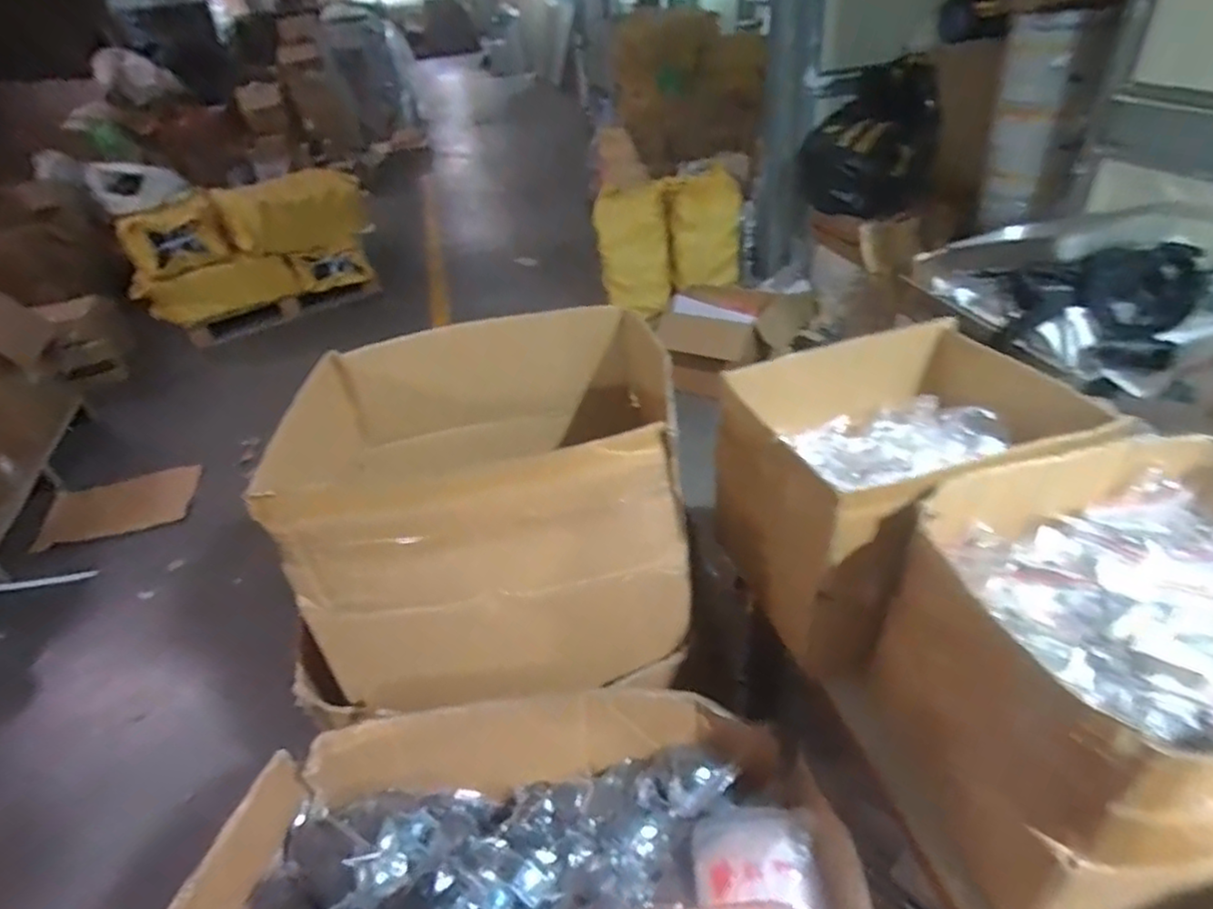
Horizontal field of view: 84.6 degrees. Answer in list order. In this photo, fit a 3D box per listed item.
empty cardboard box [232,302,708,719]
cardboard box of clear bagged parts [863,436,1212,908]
[{"bbox_3d":[-0.162,0.048,0.881,0.500,0.311,0.419,-4,36,4],"label":"empty cardboard box"},{"bbox_3d":[0.431,0.169,0.541,0.337,0.221,0.283,-12,36,-7],"label":"cardboard box of clear bagged parts"}]

